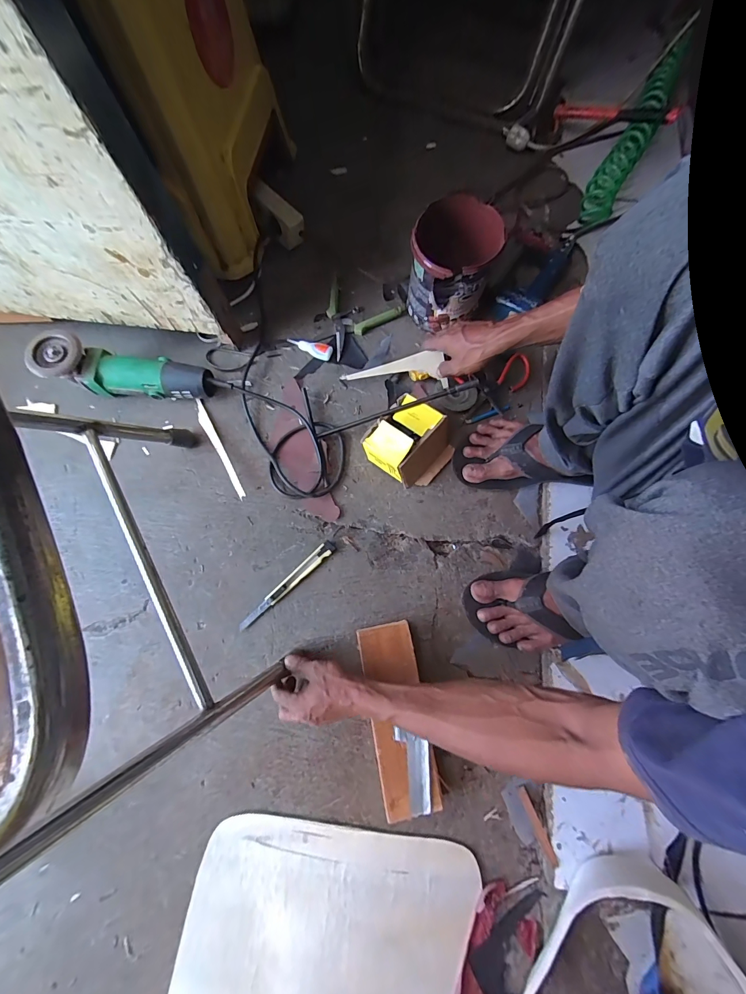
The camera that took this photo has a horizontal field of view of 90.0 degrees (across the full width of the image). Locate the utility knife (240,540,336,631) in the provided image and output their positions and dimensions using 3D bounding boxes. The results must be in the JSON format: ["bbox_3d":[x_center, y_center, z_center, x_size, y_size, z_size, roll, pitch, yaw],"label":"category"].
[{"bbox_3d":[-0.133,0.134,0.578,0.182,0.009,0.020,-42,80,-11],"label":"utility knife"}]

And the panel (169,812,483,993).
[{"bbox_3d":[-0.068,0.618,0.459,0.354,0.011,0.364,8,75,1],"label":"panel"}]

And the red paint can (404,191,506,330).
[{"bbox_3d":[0.127,-0.382,0.641,0.125,0.160,0.137,0,75,-1],"label":"red paint can"}]

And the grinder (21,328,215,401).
[{"bbox_3d":[-0.404,-0.202,0.619,0.270,0.090,0.078,8,75,1],"label":"grinder"}]

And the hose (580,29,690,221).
[{"bbox_3d":[0.563,-0.782,0.794,0.069,0.067,0.551,29,77,6],"label":"hose"}]

